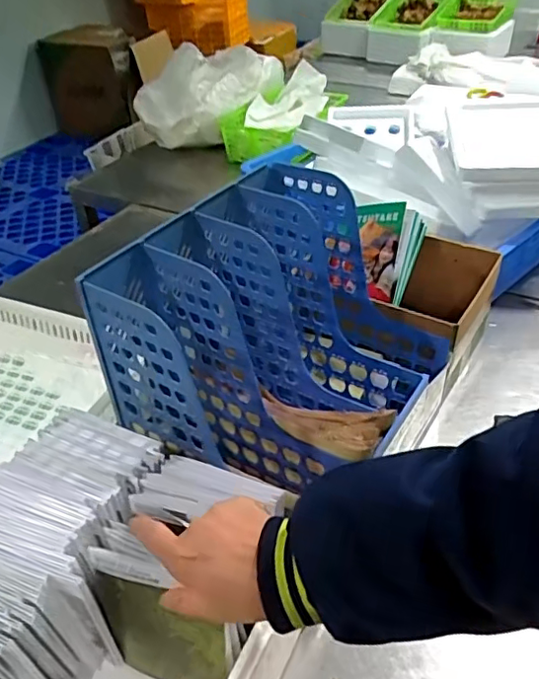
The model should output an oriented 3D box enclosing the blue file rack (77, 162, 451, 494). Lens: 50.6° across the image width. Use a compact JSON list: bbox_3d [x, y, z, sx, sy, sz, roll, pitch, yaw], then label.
[{"bbox_3d":[0.018,-0.002,0.645,0.257,0.258,0.324,20,44,26],"label":"blue file rack"}]

